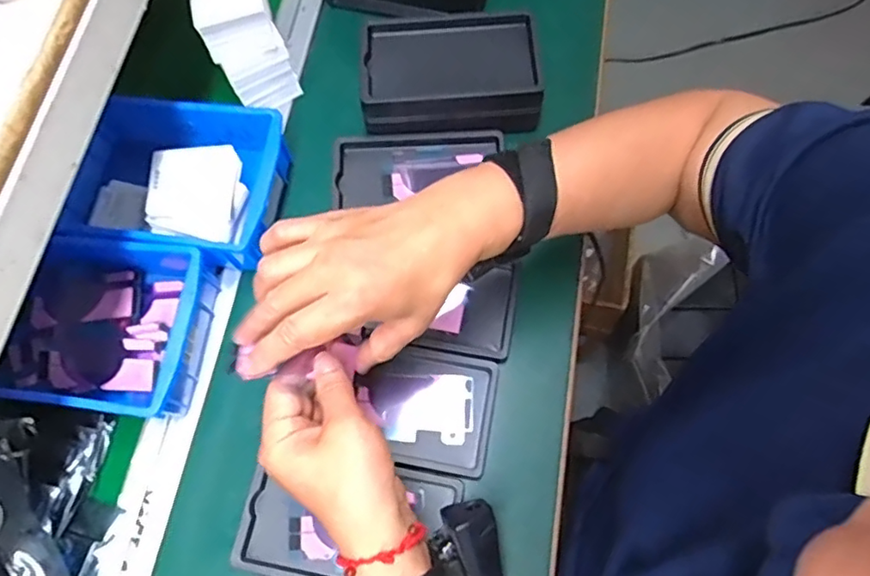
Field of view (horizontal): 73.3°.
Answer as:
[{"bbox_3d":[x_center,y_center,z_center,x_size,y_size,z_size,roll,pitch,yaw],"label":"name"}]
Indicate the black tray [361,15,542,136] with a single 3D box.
[{"bbox_3d":[0.015,-0.204,0.543,0.159,0.046,0.104,-1,71,0],"label":"black tray"}]

